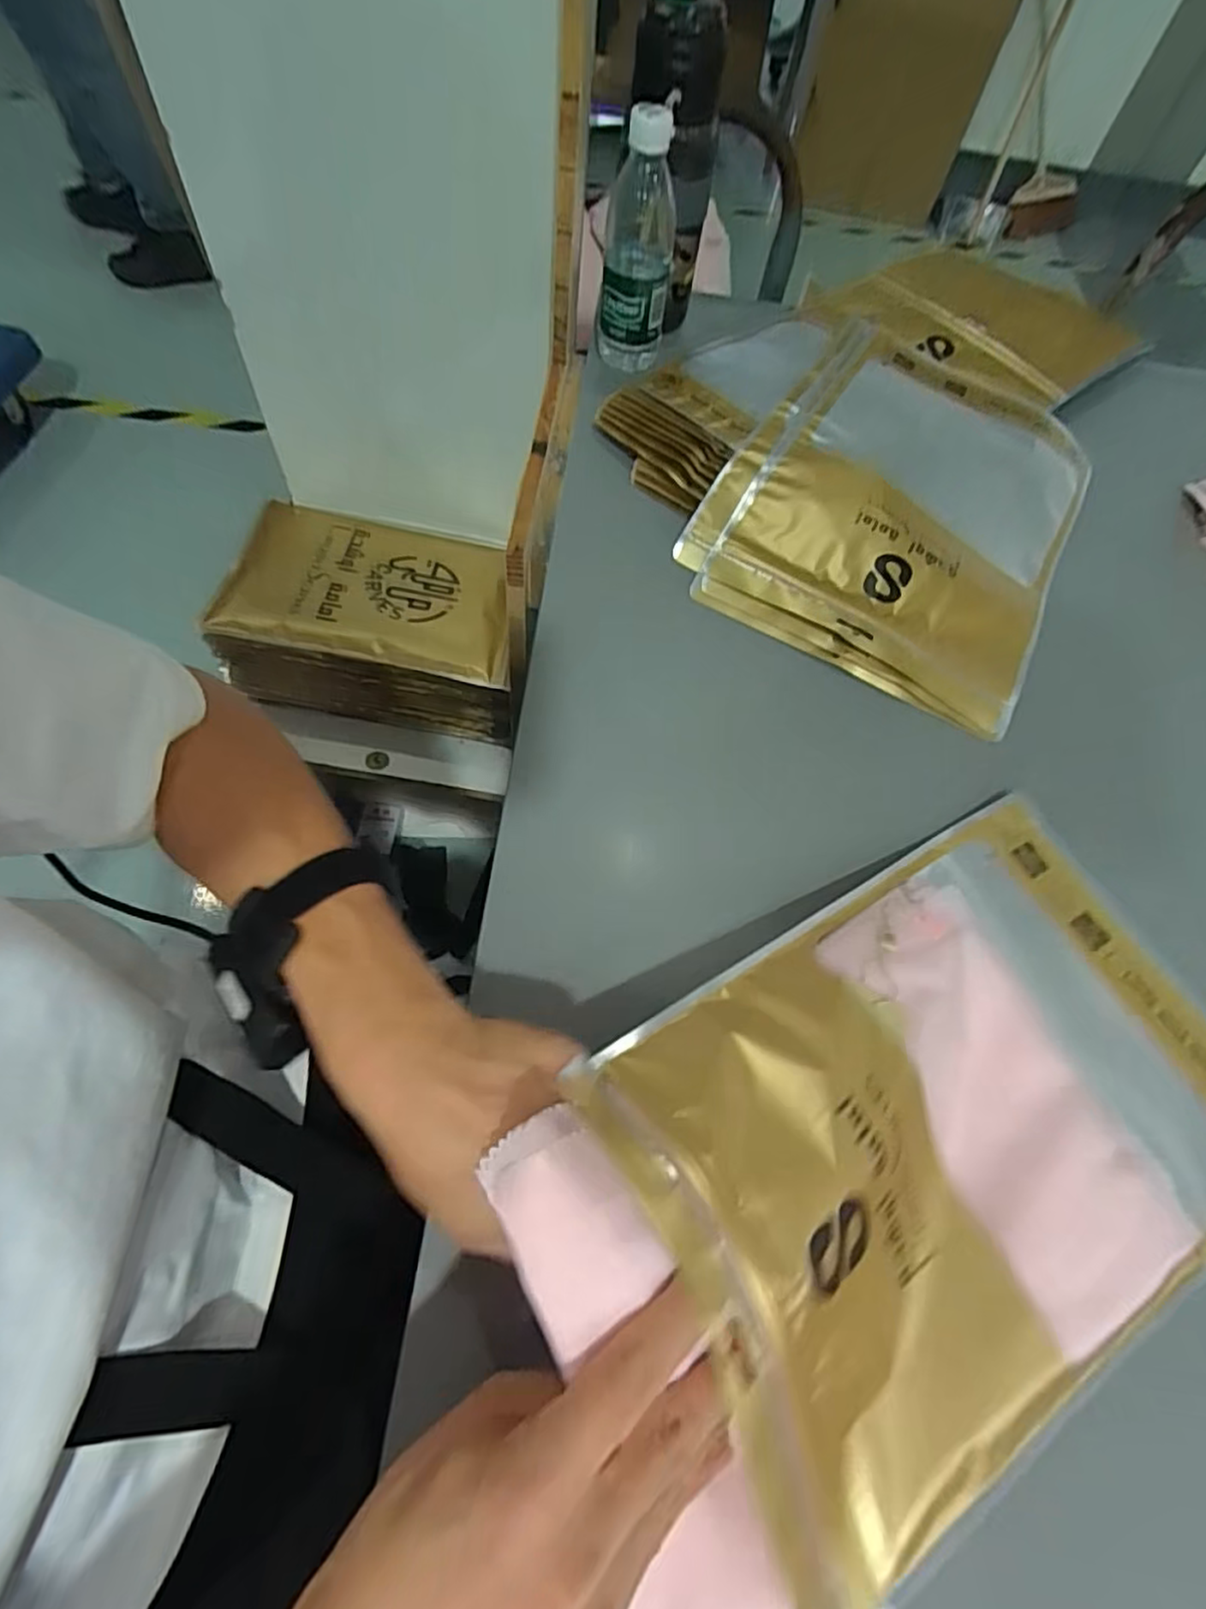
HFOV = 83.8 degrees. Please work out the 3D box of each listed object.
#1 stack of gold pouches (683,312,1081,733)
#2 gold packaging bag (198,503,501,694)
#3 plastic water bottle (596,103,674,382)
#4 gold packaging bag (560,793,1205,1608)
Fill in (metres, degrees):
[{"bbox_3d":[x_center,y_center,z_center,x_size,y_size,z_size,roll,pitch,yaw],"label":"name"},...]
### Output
[{"bbox_3d":[0.256,-0.257,0.558,0.270,0.052,0.370,29,65,12],"label":"stack of gold pouches"},{"bbox_3d":[-0.270,-0.258,0.802,0.327,0.019,0.215,10,64,-7],"label":"gold packaging bag"},{"bbox_3d":[0.028,-0.477,0.578,0.060,0.176,0.053,7,62,-2],"label":"plastic water bottle"},{"bbox_3d":[0.189,0.152,0.324,0.355,0.097,0.243,-24,66,-14],"label":"gold packaging bag"}]

